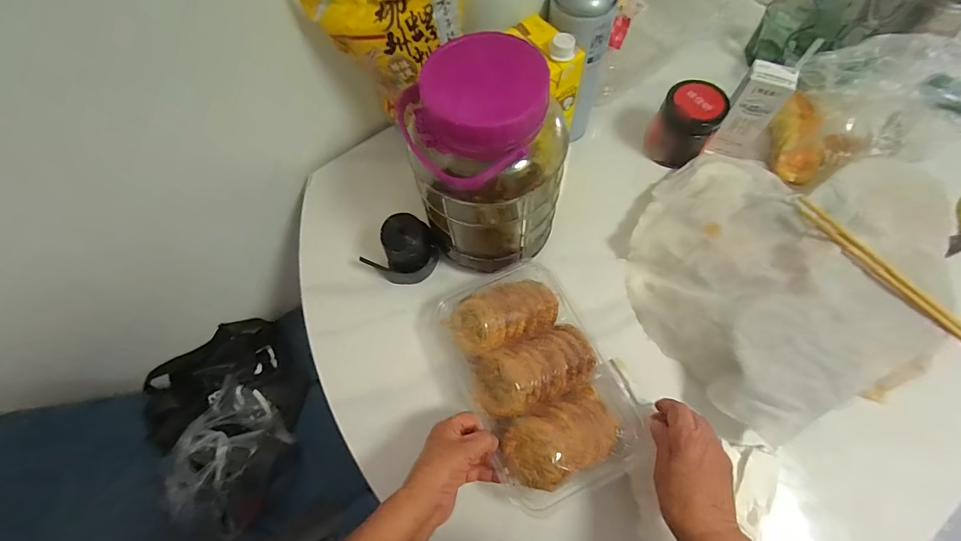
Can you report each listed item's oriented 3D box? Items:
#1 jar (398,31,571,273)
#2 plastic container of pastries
[{"bbox_3d":[0.002,-0.106,0.456,0.136,0.240,0.126,-13,67,-3],"label":"jar"},{"bbox_3d":[0.064,0.117,0.459,0.158,0.064,0.253,-25,68,-8],"label":"plastic container of pastries"}]

